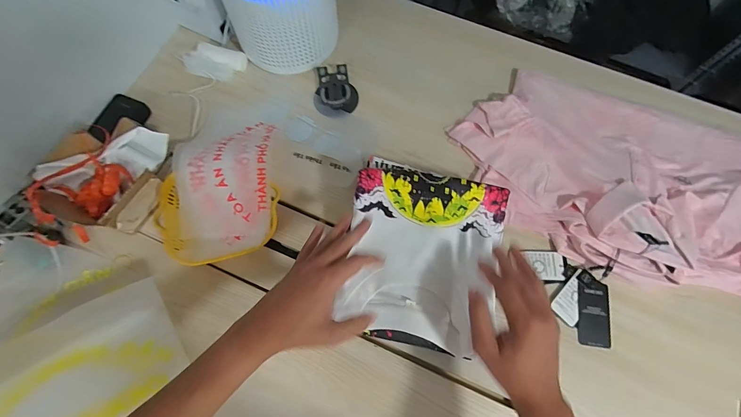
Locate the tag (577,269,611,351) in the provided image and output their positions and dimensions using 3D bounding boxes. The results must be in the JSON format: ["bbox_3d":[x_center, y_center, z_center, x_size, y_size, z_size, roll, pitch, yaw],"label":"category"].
[{"bbox_3d":[0.359,0.163,0.573,0.051,0.006,0.111,8,72,4],"label":"tag"}]

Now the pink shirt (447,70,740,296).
[{"bbox_3d":[0.429,-0.064,0.623,0.551,0.051,0.354,19,73,7],"label":"pink shirt"}]

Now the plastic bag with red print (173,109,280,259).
[{"bbox_3d":[-0.251,-0.054,0.604,0.183,0.074,0.282,-7,72,-1],"label":"plastic bag with red print"}]

